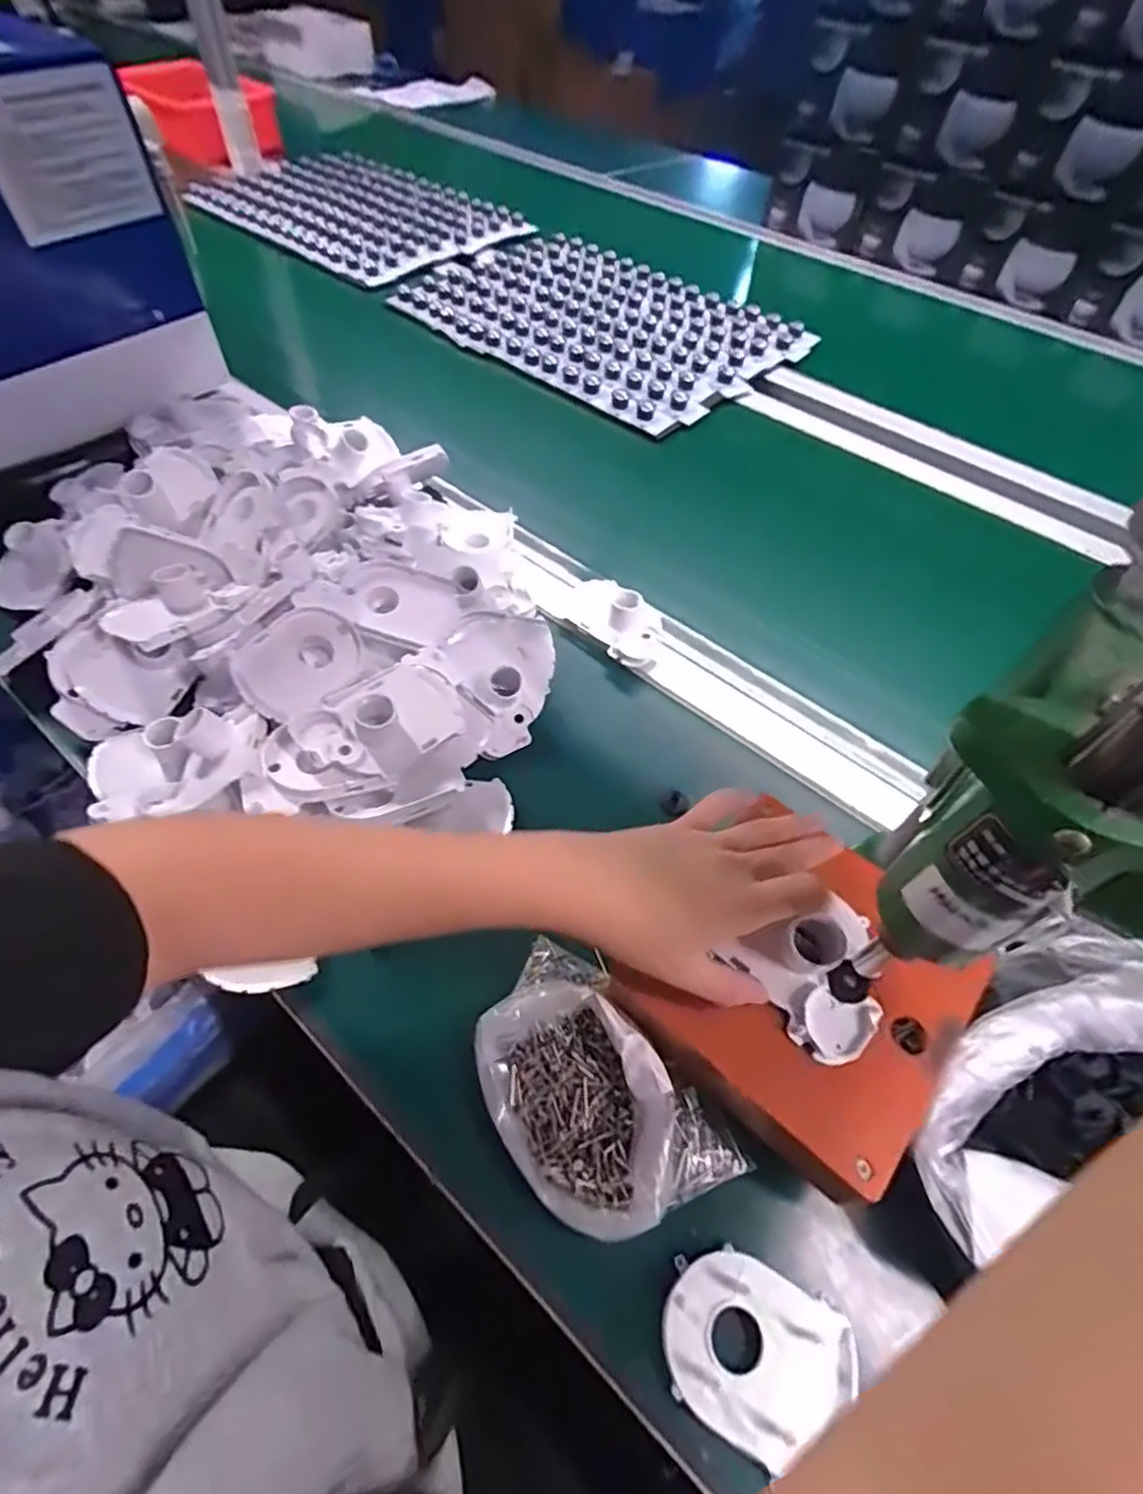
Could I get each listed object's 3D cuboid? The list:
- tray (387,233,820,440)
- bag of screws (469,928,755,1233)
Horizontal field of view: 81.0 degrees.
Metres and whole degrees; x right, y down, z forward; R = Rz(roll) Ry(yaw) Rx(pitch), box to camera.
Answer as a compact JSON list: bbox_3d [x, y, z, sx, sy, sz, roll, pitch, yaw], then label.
[{"bbox_3d":[0.036,-0.601,0.935,0.493,0.033,0.348,37,61,21],"label":"tray"},{"bbox_3d":[0.005,0.177,0.352,0.094,0.040,0.156,-31,61,-22],"label":"bag of screws"}]

